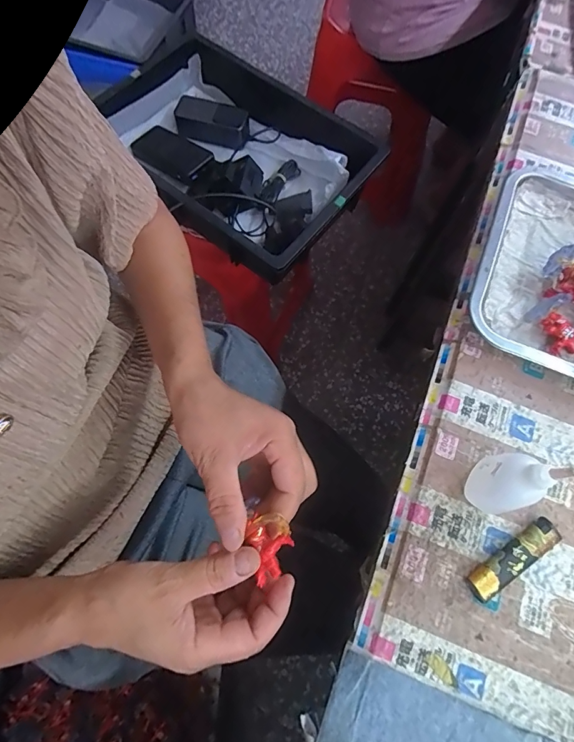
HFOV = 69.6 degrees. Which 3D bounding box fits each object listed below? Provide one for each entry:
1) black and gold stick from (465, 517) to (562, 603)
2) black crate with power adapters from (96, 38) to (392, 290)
[{"bbox_3d":[0.166,0.137,0.303,0.079,0.013,0.019,-30,74,-12],"label":"black and gold stick"},{"bbox_3d":[-0.101,-0.383,0.722,0.475,0.088,0.304,39,73,11],"label":"black crate with power adapters"}]

